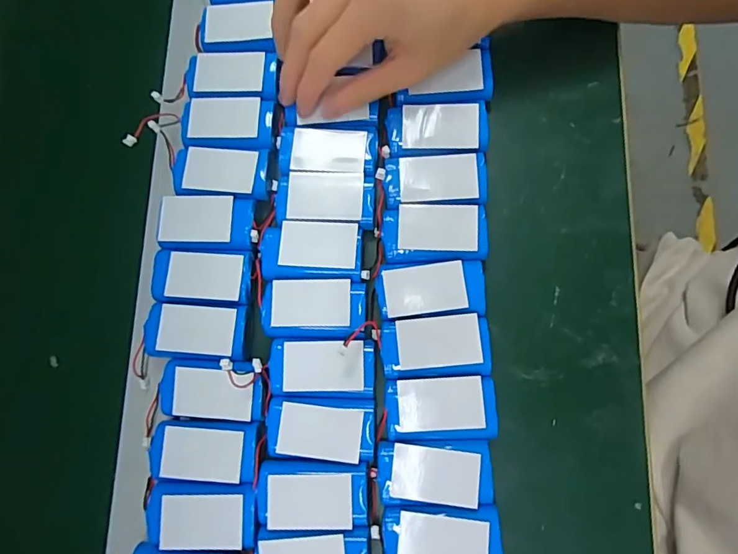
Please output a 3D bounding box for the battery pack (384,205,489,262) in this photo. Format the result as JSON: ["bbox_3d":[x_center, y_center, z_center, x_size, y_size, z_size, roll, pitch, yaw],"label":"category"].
[{"bbox_3d":[0.043,-0.029,0.310,0.066,0.009,0.037,0,79,7],"label":"battery pack"}]

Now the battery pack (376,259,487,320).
[{"bbox_3d":[0.039,0.007,0.305,0.067,0.009,0.035,-4,78,7],"label":"battery pack"}]

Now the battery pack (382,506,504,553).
[{"bbox_3d":[0.042,0.152,0.278,0.067,0.012,0.036,-1,79,7],"label":"battery pack"}]

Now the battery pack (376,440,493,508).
[{"bbox_3d":[0.039,0.116,0.284,0.066,0.011,0.034,-2,79,7],"label":"battery pack"}]

